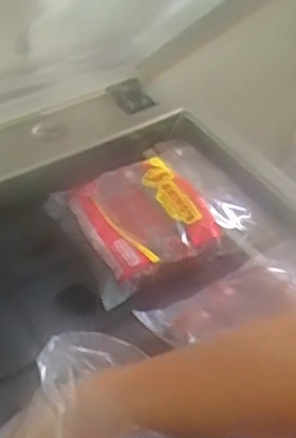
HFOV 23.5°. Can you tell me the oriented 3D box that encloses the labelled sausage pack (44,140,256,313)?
[{"bbox_3d":[0.003,-0.017,0.646,0.166,0.028,0.139,-26,50,-23],"label":"labelled sausage pack"}]

